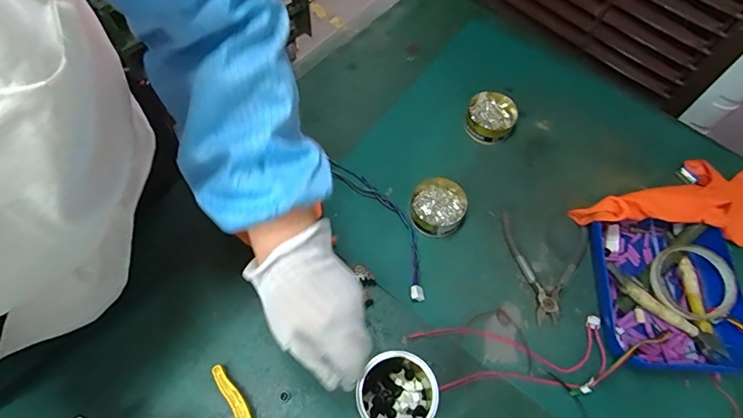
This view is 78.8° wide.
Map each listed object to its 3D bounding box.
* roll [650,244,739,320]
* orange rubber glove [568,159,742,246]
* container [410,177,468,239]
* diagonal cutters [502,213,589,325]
[{"bbox_3d":[0.359,0.079,0.503,0.090,0.023,0.077,7,63,0],"label":"roll"},{"bbox_3d":[0.424,-0.025,0.565,0.353,0.057,0.125,-1,64,-4],"label":"orange rubber glove"},{"bbox_3d":[0.081,-0.002,0.548,0.065,0.021,0.074,22,64,7],"label":"container"},{"bbox_3d":[0.204,0.071,0.527,0.102,0.005,0.123,8,63,0],"label":"diagonal cutters"}]

